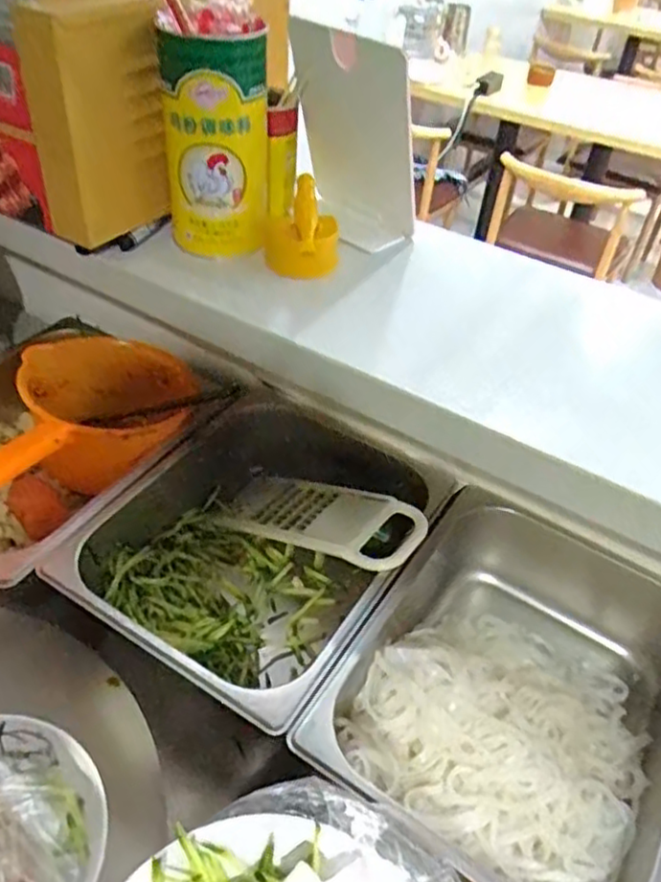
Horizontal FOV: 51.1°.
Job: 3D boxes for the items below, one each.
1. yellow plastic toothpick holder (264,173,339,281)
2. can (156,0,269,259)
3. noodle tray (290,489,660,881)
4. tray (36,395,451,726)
[{"bbox_3d":[-0.026,-0.205,0.686,0.073,0.085,0.057,-4,43,-10],"label":"yellow plastic toothpick holder"},{"bbox_3d":[-0.108,-0.295,0.657,0.095,0.226,0.084,-4,43,-10],"label":"can"},{"bbox_3d":[0.159,0.216,0.590,0.261,0.091,0.329,26,46,21],"label":"noodle tray"},{"bbox_3d":[-0.066,0.106,0.690,0.272,0.098,0.328,24,45,19],"label":"tray"}]

